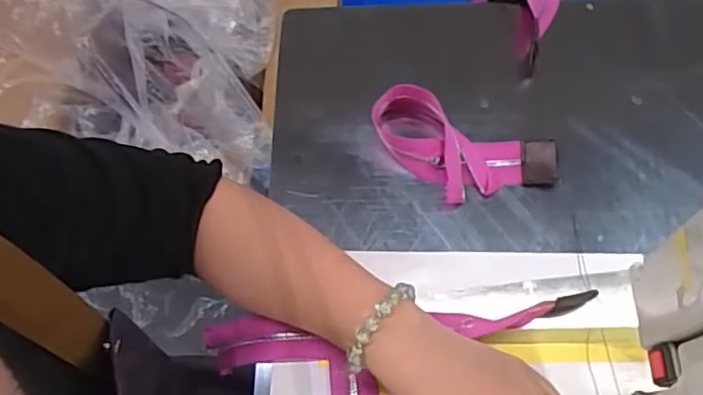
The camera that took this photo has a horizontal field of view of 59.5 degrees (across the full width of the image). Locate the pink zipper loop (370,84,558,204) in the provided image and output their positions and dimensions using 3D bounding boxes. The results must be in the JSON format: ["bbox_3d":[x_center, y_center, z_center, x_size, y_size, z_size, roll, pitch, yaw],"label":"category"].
[{"bbox_3d":[0.081,-0.032,0.465,0.140,0.031,0.068,20,69,11],"label":"pink zipper loop"}]

